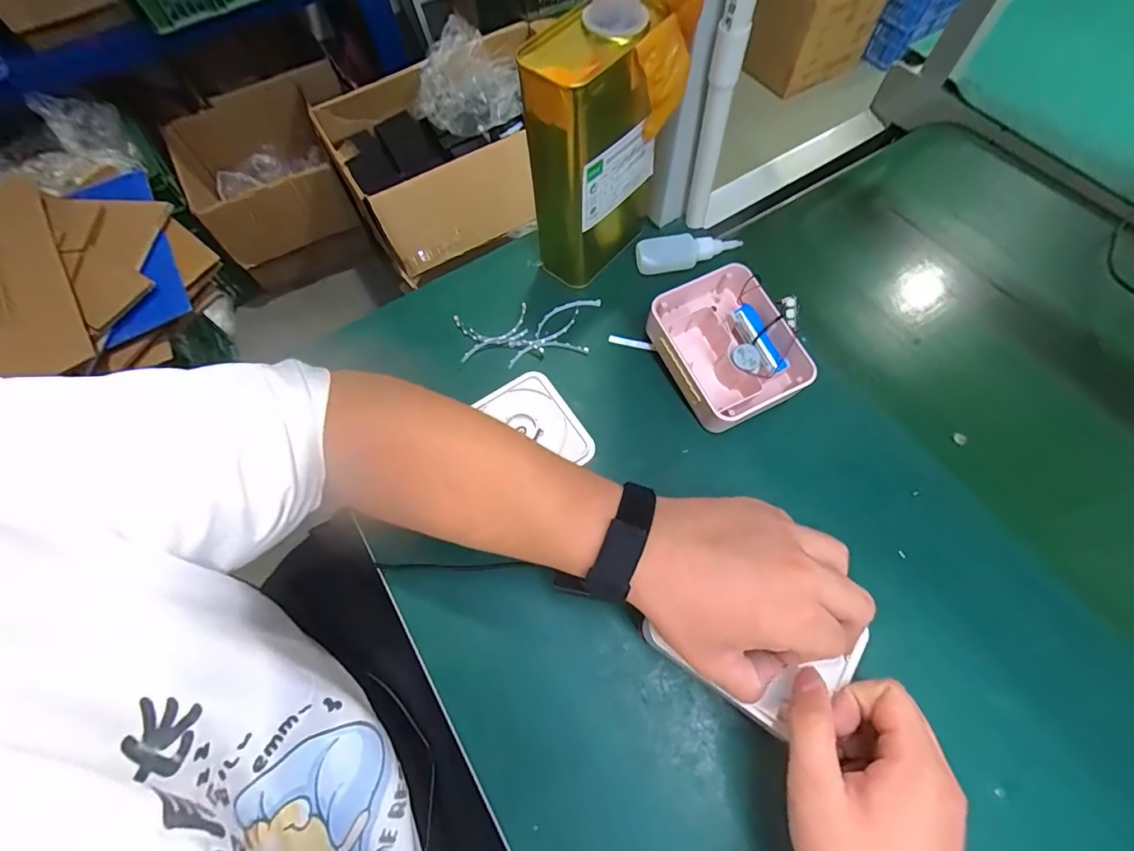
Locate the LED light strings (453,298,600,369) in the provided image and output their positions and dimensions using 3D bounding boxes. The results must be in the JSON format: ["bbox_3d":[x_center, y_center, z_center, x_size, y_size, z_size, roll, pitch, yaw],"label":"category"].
[{"bbox_3d":[-0.036,-0.093,0.483,0.139,0.013,0.066,-12,66,-3],"label":"LED light strings"}]

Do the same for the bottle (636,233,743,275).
[{"bbox_3d":[0.123,-0.178,0.494,0.107,0.021,0.033,-9,66,-2],"label":"bottle"}]

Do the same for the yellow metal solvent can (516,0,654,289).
[{"bbox_3d":[0.020,-0.235,0.412,0.077,0.238,0.107,35,71,16],"label":"yellow metal solvent can"}]

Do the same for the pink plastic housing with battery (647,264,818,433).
[{"bbox_3d":[0.143,-0.068,0.433,0.111,0.056,0.131,-23,67,-8],"label":"pink plastic housing with battery"}]

